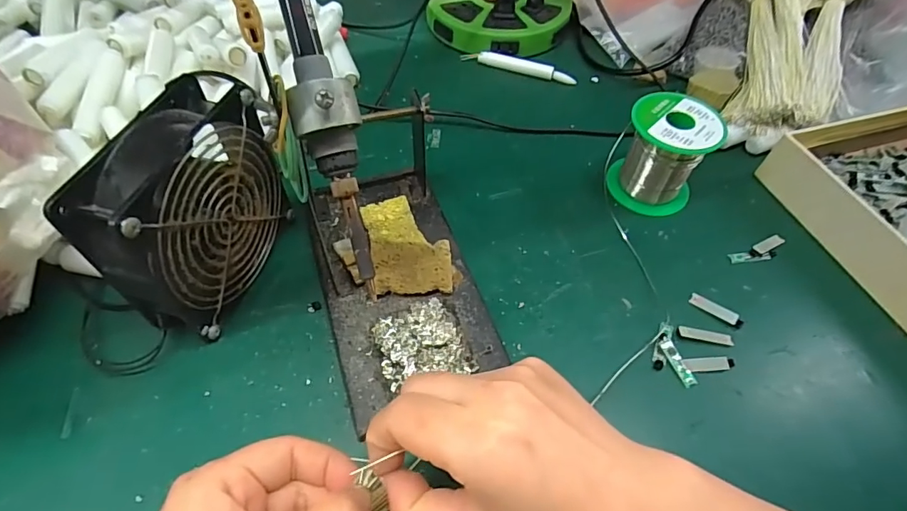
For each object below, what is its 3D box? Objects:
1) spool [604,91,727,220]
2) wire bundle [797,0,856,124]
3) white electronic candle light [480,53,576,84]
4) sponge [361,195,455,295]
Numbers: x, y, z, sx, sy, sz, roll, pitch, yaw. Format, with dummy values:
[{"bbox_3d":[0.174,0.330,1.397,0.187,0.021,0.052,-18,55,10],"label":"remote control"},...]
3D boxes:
[{"bbox_3d":[0.169,-0.081,0.383,0.064,0.071,0.064,2,55,-3],"label":"spool"},{"bbox_3d":[0.342,-0.202,0.421,0.054,0.030,0.173,16,88,7],"label":"wire bundle"},{"bbox_3d":[0.076,-0.195,0.491,0.102,0.012,0.009,18,56,8],"label":"white electronic candle light"},{"bbox_3d":[-0.033,-0.009,0.337,0.053,0.017,0.083,-10,56,-11],"label":"sponge"}]

